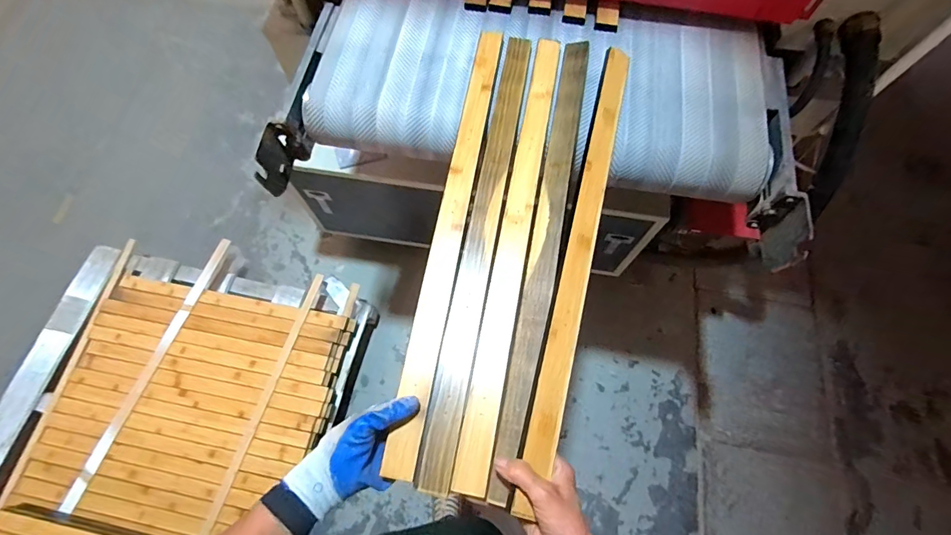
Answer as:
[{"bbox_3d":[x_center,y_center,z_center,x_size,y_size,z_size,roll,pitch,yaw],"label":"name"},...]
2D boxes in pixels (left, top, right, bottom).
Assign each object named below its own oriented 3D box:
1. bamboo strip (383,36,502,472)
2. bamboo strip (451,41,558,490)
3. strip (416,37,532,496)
[{"bbox_3d":[-0.028,-0.087,0.604,0.040,0.011,0.705,9,67,4],"label":"bamboo strip"},{"bbox_3d":[0.061,-0.067,0.596,0.043,0.010,0.698,11,68,4],"label":"bamboo strip"},{"bbox_3d":[0.014,-0.073,0.594,0.039,0.009,0.697,10,67,4],"label":"strip"}]

